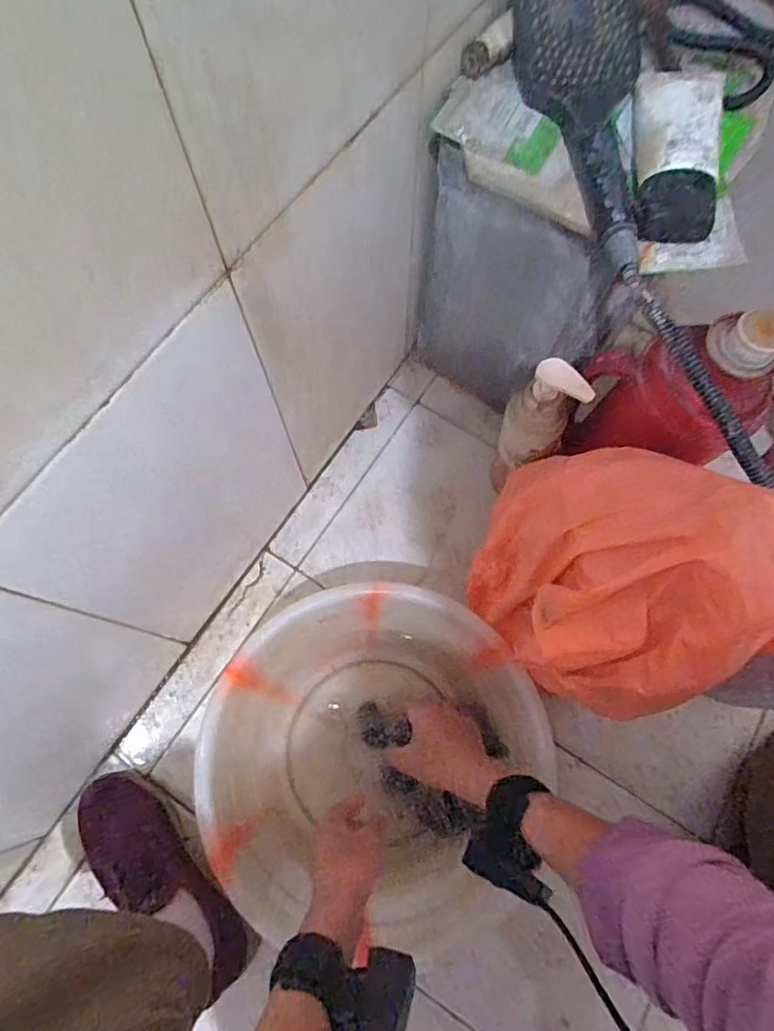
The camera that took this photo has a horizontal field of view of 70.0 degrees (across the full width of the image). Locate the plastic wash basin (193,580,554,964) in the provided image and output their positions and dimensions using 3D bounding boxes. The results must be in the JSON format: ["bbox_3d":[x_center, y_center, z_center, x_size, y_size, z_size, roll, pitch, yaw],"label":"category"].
[{"bbox_3d":[-0.012,0.253,0.599,0.334,0.108,0.338,0,73,-1],"label":"plastic wash basin"}]

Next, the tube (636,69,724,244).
[{"bbox_3d":[0.239,-0.303,0.451,0.069,0.031,0.170,9,73,2],"label":"tube"}]

